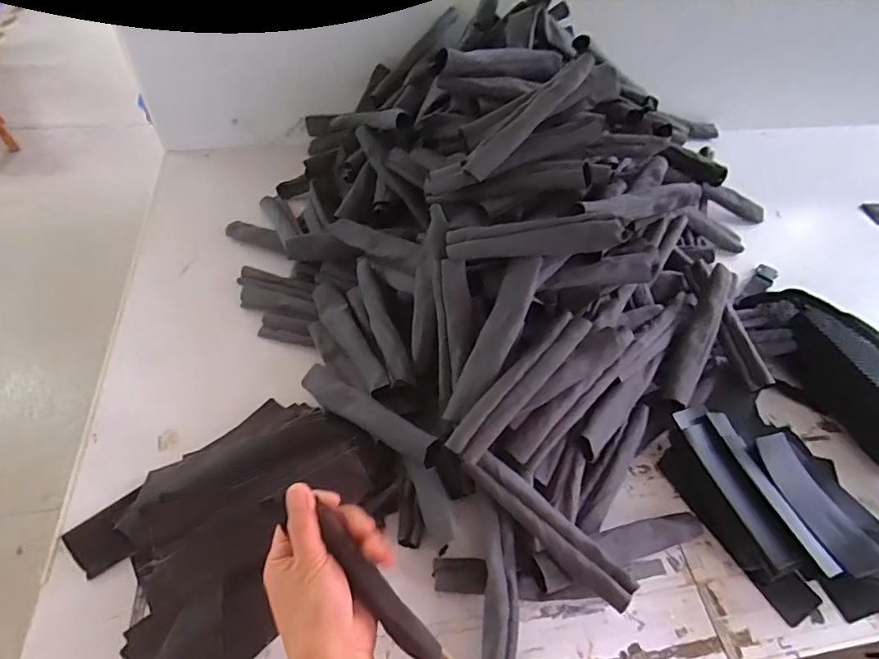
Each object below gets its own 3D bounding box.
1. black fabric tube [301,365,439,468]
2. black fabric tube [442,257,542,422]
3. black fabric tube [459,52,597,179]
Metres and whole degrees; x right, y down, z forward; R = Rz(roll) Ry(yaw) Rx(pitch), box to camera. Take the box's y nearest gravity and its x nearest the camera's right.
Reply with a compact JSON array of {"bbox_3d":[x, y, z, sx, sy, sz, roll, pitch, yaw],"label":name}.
[{"bbox_3d":[-0.083,0.086,0.538,0.185,0.023,0.038,25,54,31],"label":"black fabric tube"},{"bbox_3d":[0.056,0.010,0.512,0.037,0.010,0.183,26,85,15],"label":"black fabric tube"},{"bbox_3d":[0.096,-0.228,0.534,0.179,0.013,0.030,-45,65,-3],"label":"black fabric tube"}]

